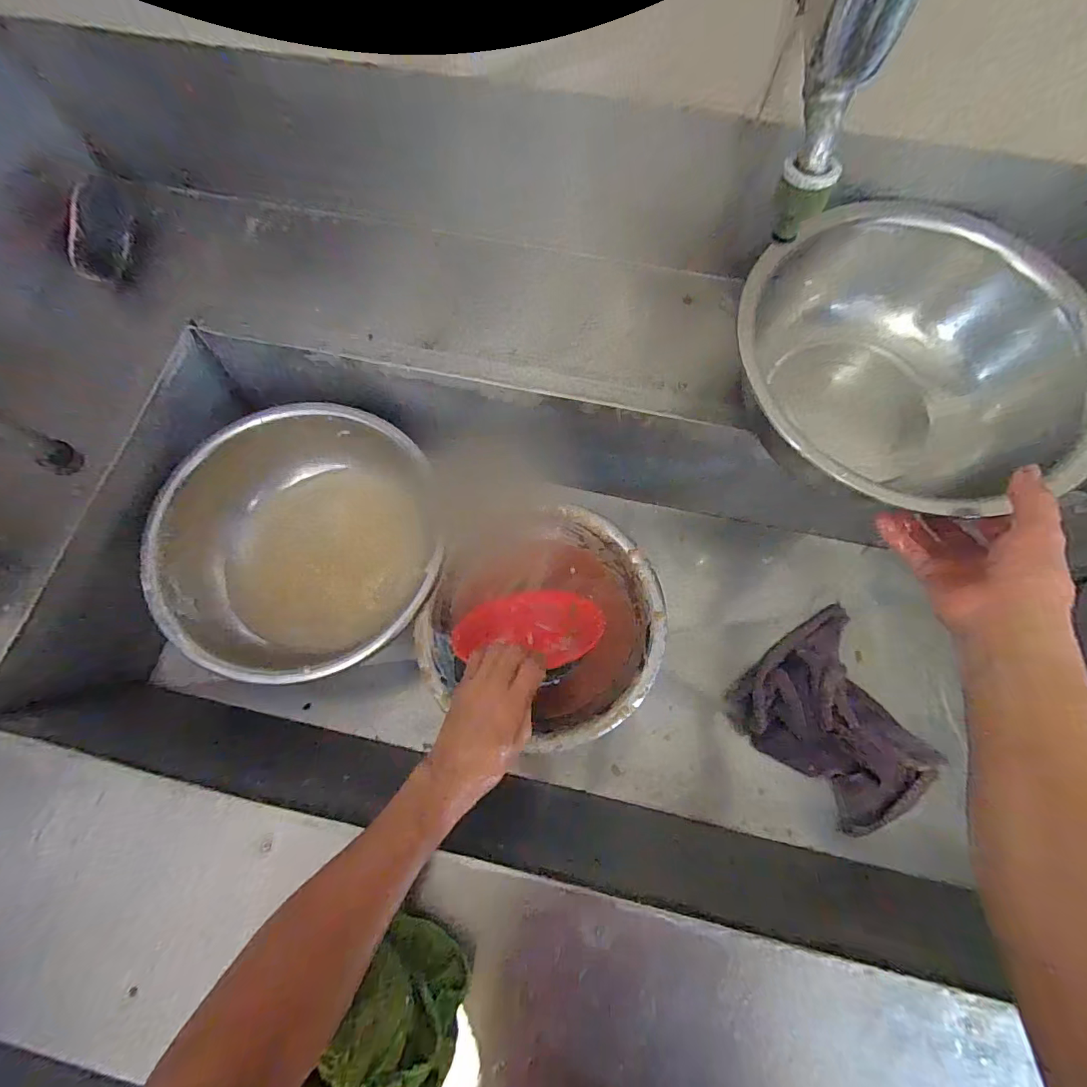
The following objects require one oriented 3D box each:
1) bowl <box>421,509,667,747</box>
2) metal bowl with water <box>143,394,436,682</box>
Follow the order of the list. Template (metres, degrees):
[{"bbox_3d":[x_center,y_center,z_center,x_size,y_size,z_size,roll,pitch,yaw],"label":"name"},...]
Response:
[{"bbox_3d":[0.008,0.110,0.576,0.287,0.099,0.274,-42,77,-12],"label":"bowl"},{"bbox_3d":[-0.306,0.000,0.597,0.308,0.119,0.334,0,72,0],"label":"metal bowl with water"}]

